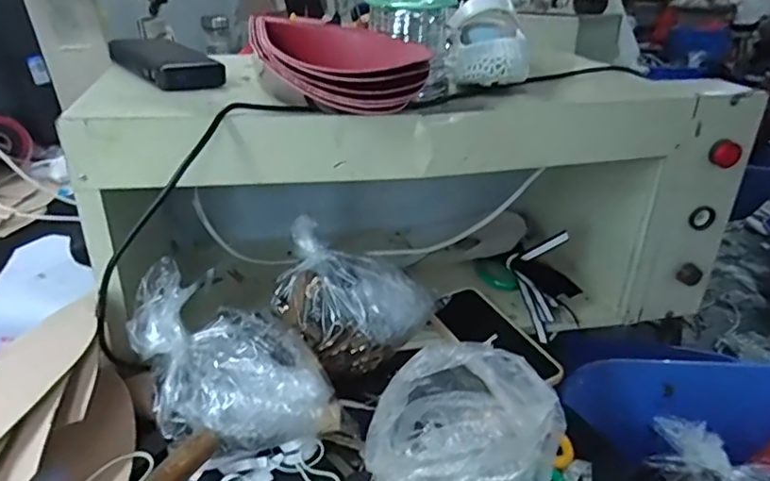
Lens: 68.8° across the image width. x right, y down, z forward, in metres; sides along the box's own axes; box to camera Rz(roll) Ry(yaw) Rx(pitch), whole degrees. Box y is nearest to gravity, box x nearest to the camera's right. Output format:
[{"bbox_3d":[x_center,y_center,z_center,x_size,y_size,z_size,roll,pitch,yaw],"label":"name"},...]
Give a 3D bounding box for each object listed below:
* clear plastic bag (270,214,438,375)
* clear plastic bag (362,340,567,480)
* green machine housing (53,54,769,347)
[{"bbox_3d":[-0.028,0.055,0.584,0.158,0.114,0.093,-11,30,-25],"label":"clear plastic bag"},{"bbox_3d":[0.057,0.146,0.413,0.122,0.139,0.083,17,30,28],"label":"clear plastic bag"},{"bbox_3d":[0.031,-0.063,0.685,0.652,0.270,0.294,-5,28,-14],"label":"green machine housing"}]

